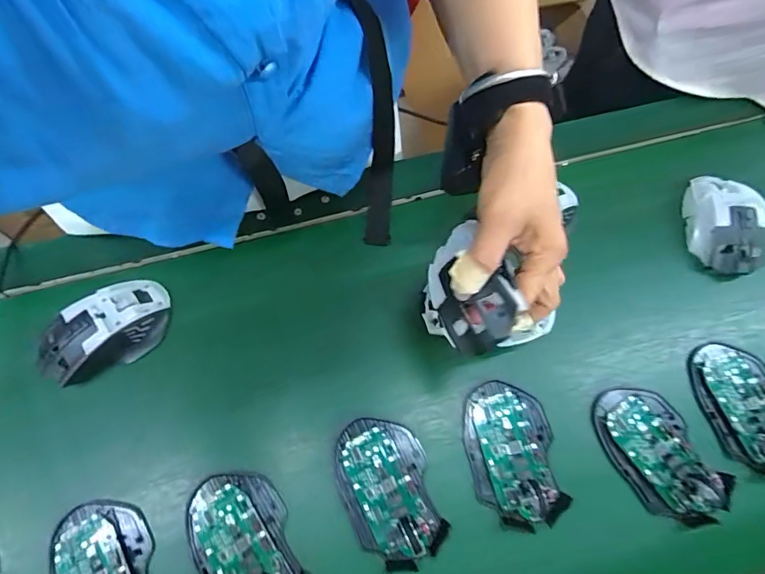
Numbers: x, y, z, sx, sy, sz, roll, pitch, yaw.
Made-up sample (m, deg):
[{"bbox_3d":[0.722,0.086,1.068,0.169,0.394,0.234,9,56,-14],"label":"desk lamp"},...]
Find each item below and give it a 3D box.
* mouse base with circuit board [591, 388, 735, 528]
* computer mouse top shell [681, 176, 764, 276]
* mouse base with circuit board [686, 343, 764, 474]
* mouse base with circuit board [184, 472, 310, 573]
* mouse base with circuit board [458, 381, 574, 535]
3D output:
[{"bbox_3d":[0.231,0.136,0.372,0.069,0.021,0.113,-22,73,-8],"label":"mouse base with circuit board"},{"bbox_3d":[0.343,-0.067,0.456,0.062,0.046,0.114,-2,72,-2],"label":"computer mouse top shell"},{"bbox_3d":[0.317,0.102,0.388,0.067,0.022,0.112,-8,72,-4],"label":"mouse base with circuit board"},{"bbox_3d":[-0.107,0.199,0.339,0.072,0.032,0.111,-28,74,-10],"label":"mouse base with circuit board"},{"bbox_3d":[0.107,0.137,0.370,0.070,0.025,0.113,-4,72,-3],"label":"mouse base with circuit board"}]

